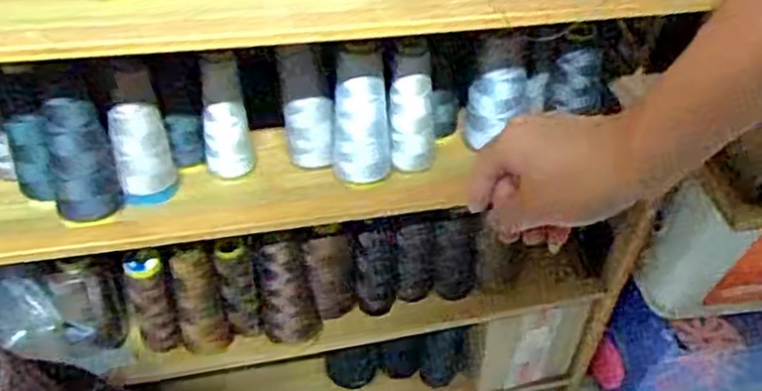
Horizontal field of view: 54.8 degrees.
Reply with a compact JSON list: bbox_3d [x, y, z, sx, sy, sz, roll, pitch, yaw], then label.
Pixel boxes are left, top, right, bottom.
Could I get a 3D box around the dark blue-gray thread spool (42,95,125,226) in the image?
[{"bbox_3d":[-0.207,-0.025,0.504,0.041,0.092,0.036,-20,51,-25],"label":"dark blue-gray thread spool"}]

